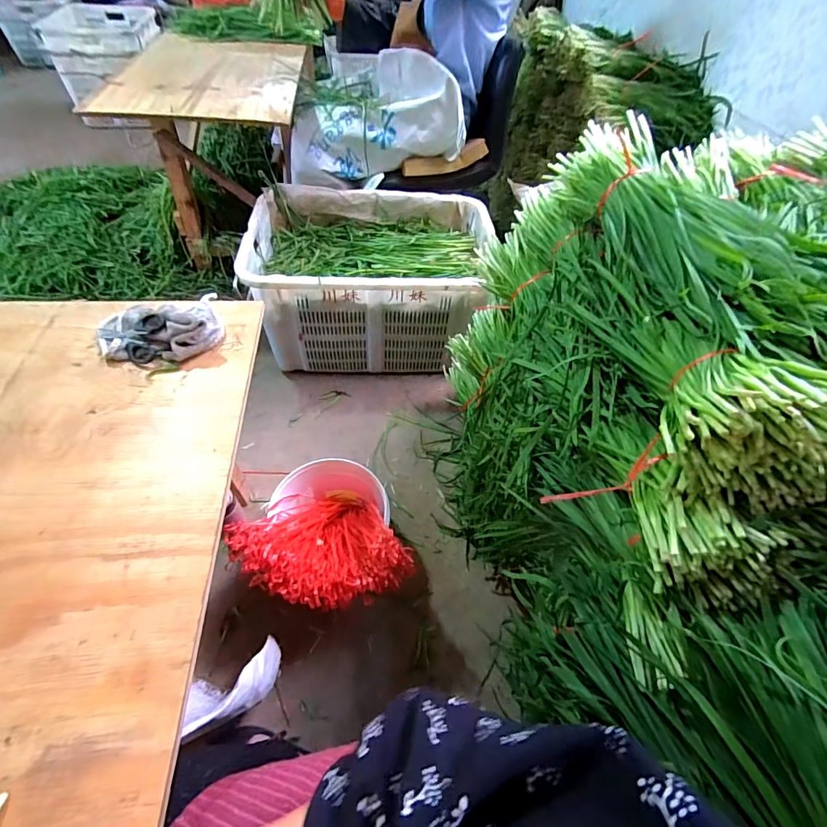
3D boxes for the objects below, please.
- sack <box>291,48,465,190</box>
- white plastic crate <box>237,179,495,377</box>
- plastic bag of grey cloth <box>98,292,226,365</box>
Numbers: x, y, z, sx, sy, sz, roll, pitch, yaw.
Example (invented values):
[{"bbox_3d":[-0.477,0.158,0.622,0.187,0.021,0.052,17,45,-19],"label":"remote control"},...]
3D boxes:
[{"bbox_3d":[-0.118,-0.973,1.366,0.513,0.289,0.436,-1,51,-5],"label":"sack"},{"bbox_3d":[-0.121,-0.399,1.324,0.683,0.352,0.475,-2,51,-5],"label":"white plastic crate"},{"bbox_3d":[-0.375,-0.132,0.623,0.169,0.049,0.144,-21,55,-20],"label":"plastic bag of grey cloth"}]

